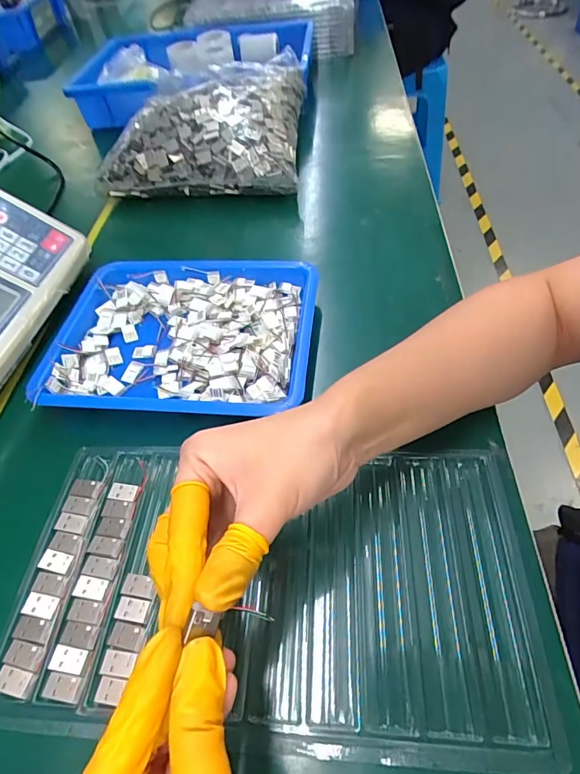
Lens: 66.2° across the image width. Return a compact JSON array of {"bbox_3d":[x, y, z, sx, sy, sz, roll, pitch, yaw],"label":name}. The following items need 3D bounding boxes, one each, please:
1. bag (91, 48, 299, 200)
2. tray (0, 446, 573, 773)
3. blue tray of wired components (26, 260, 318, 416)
[{"bbox_3d":[-0.098,-0.315,0.555,0.230,0.097,0.197,5,52,9],"label":"bag"},{"bbox_3d":[-0.011,0.109,0.263,0.294,0.009,0.160,0,52,5],"label":"tray"},{"bbox_3d":[-0.090,-0.044,0.375,0.212,0.028,0.166,3,52,7],"label":"blue tray of wired components"}]

